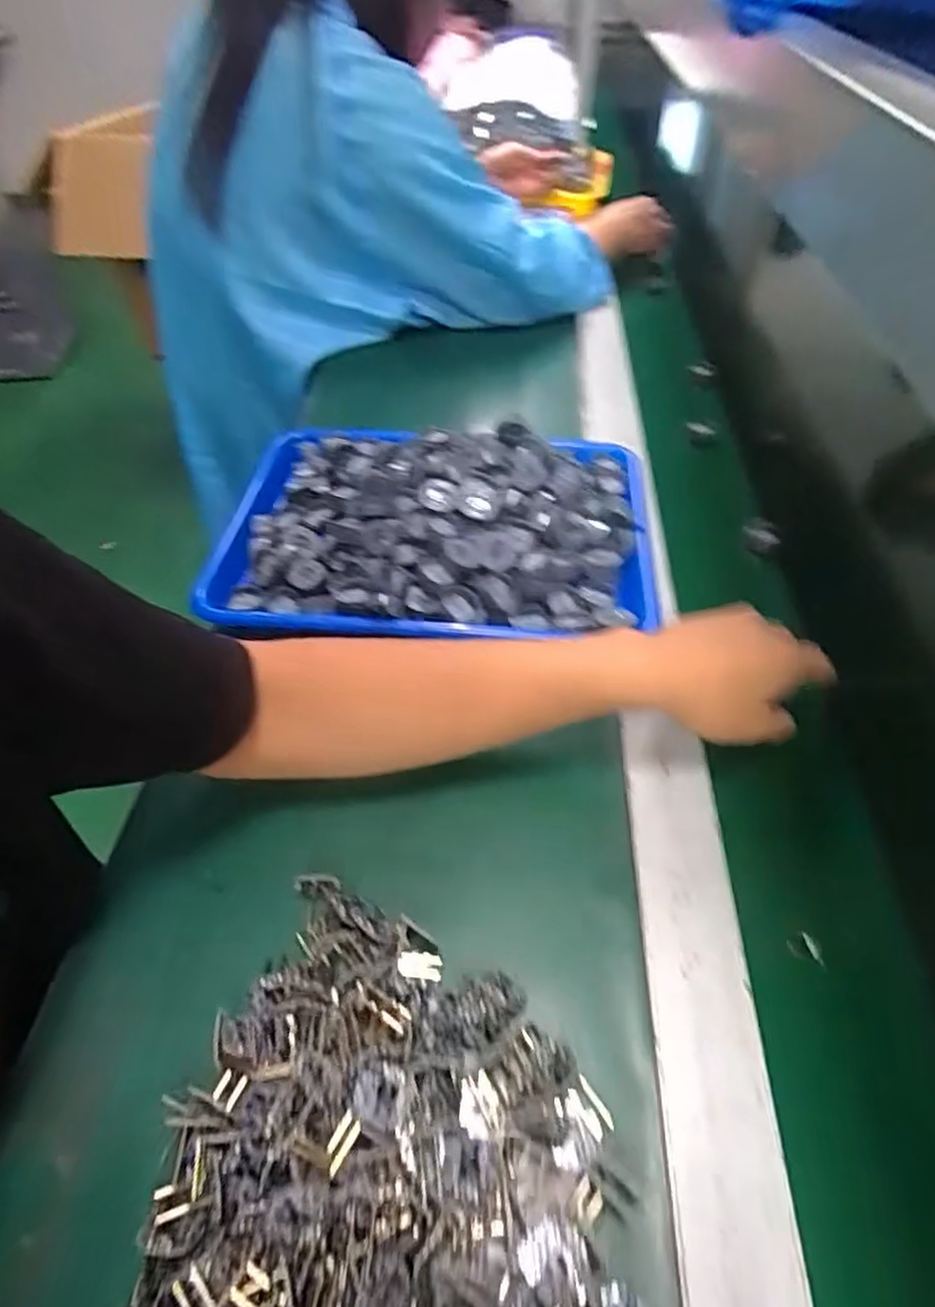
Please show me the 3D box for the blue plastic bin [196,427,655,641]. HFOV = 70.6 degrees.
[{"bbox_3d":[-0.021,-0.103,0.523,0.326,0.056,0.245,1,49,1],"label":"blue plastic bin"}]

